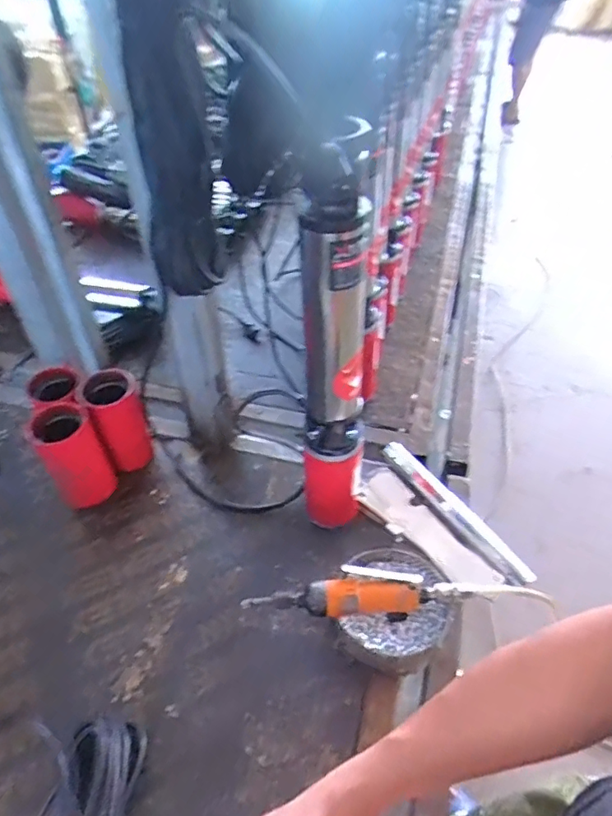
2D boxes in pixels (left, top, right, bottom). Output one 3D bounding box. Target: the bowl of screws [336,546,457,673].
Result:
[{"bbox_3d":[0.114,0.246,0.656,0.131,0.051,0.141,-1,46,1],"label":"bowl of screws"}]

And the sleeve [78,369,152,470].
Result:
[{"bbox_3d":[-0.283,0.024,0.815,0.075,0.159,0.068,-20,48,-17],"label":"sleeve"}]

